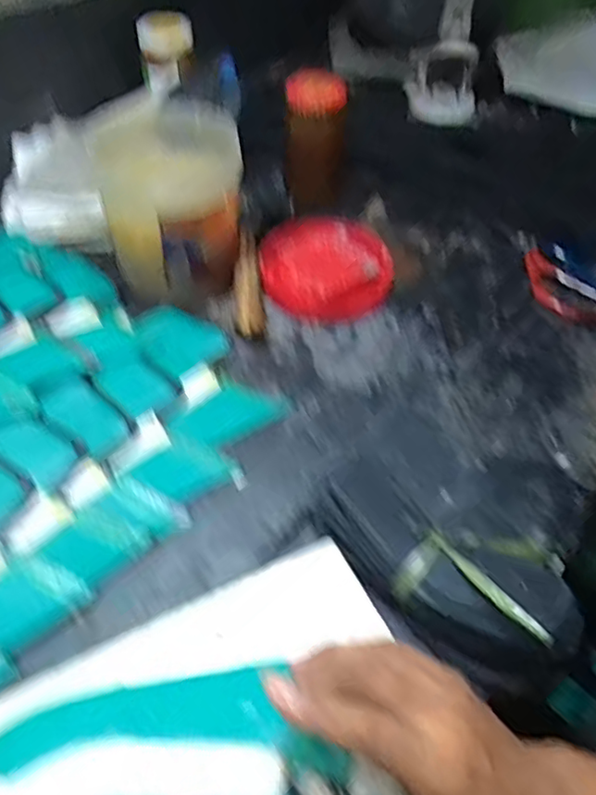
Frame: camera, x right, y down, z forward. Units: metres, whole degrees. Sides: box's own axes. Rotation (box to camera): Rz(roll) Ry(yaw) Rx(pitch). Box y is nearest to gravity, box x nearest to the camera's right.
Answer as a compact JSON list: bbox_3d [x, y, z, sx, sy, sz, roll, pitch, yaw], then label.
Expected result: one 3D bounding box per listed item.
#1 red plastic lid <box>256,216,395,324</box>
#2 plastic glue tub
[{"bbox_3d":[0.026,-0.124,0.569,0.122,0.030,0.119,2,50,-3],"label":"red plastic lid"},{"bbox_3d":[-0.107,-0.168,0.526,0.117,0.126,0.123,-4,51,-8],"label":"plastic glue tub"}]

